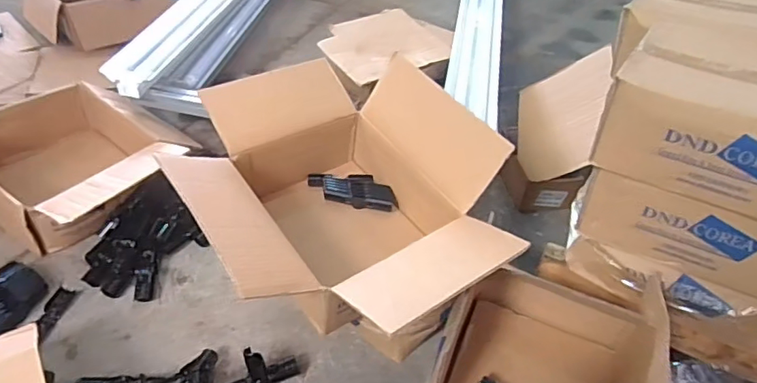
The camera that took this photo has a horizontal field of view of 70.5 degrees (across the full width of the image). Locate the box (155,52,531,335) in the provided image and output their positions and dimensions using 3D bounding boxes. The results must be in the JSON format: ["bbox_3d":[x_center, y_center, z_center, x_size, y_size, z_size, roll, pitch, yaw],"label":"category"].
[{"bbox_3d":[-0.074,0.022,0.881,0.442,0.256,0.535,-24,51,-30],"label":"box"}]

